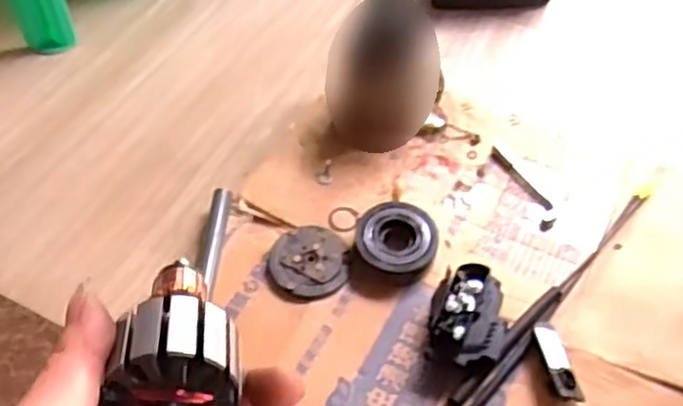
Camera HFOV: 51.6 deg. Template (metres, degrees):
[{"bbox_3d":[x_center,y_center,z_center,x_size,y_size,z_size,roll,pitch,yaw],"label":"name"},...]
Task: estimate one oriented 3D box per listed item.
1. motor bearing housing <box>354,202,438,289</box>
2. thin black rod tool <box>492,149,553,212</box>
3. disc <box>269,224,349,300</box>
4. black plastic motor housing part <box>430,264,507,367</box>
[{"bbox_3d":[0.069,0.051,0.892,0.101,0.040,0.107,-1,53,1],"label":"motor bearing housing"},{"bbox_3d":[0.248,-0.033,0.982,0.017,0.006,0.123,-26,55,-18],"label":"thin black rod tool"},{"bbox_3d":[-0.041,0.074,0.888,0.101,0.014,0.104,-1,53,1],"label":"disc"},{"bbox_3d":[0.145,0.136,0.808,0.081,0.062,0.113,9,54,8],"label":"black plastic motor housing part"}]

